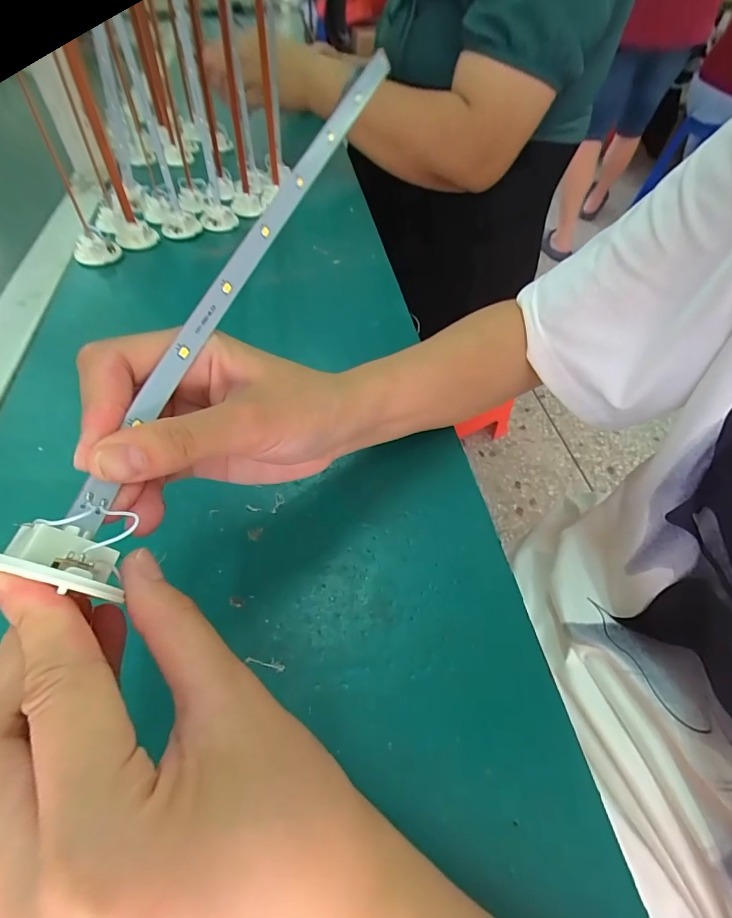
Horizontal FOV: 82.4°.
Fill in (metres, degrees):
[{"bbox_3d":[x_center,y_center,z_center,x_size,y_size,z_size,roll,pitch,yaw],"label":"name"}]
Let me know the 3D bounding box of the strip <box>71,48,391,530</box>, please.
[{"bbox_3d":[-0.042,-0.095,0.178,0.011,0.010,0.258,19,69,10],"label":"strip"}]

